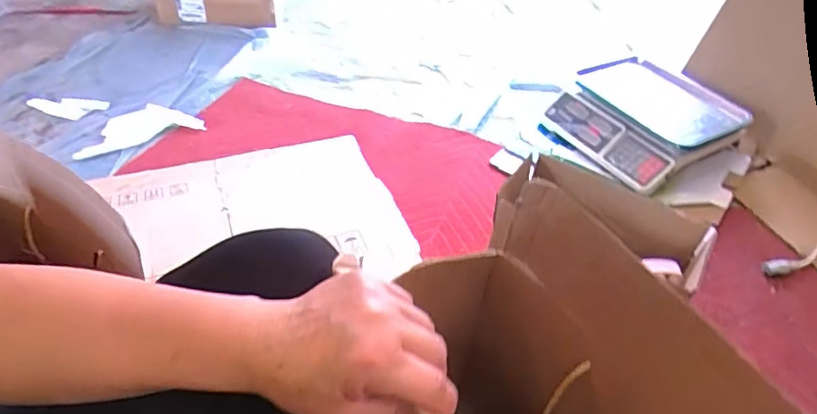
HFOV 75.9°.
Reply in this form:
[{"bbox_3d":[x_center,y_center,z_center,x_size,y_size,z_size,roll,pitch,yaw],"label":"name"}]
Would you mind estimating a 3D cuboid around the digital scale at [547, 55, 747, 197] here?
[{"bbox_3d":[0.523,-0.202,1.208,0.286,0.112,0.342,-18,47,-23],"label":"digital scale"}]

